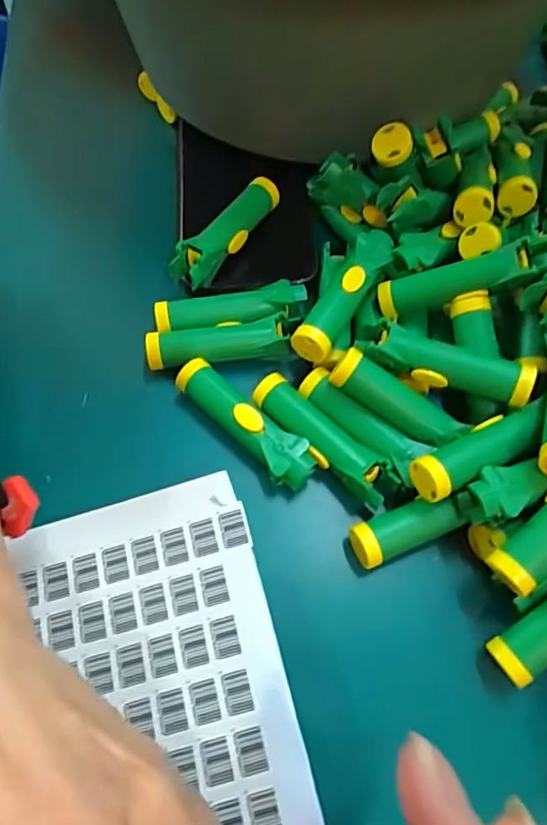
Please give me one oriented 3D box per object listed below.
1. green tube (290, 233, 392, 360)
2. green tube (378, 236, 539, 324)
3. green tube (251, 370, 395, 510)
[{"bbox_3d":[0.037,-0.061,0.274,0.018,0.021,0.082,29,64,12],"label":"green tube"},{"bbox_3d":[0.088,-0.064,0.265,0.073,0.016,0.015,-13,62,32],"label":"green tube"},{"bbox_3d":[0.024,0.012,0.257,0.079,0.020,0.022,40,67,17],"label":"green tube"}]

